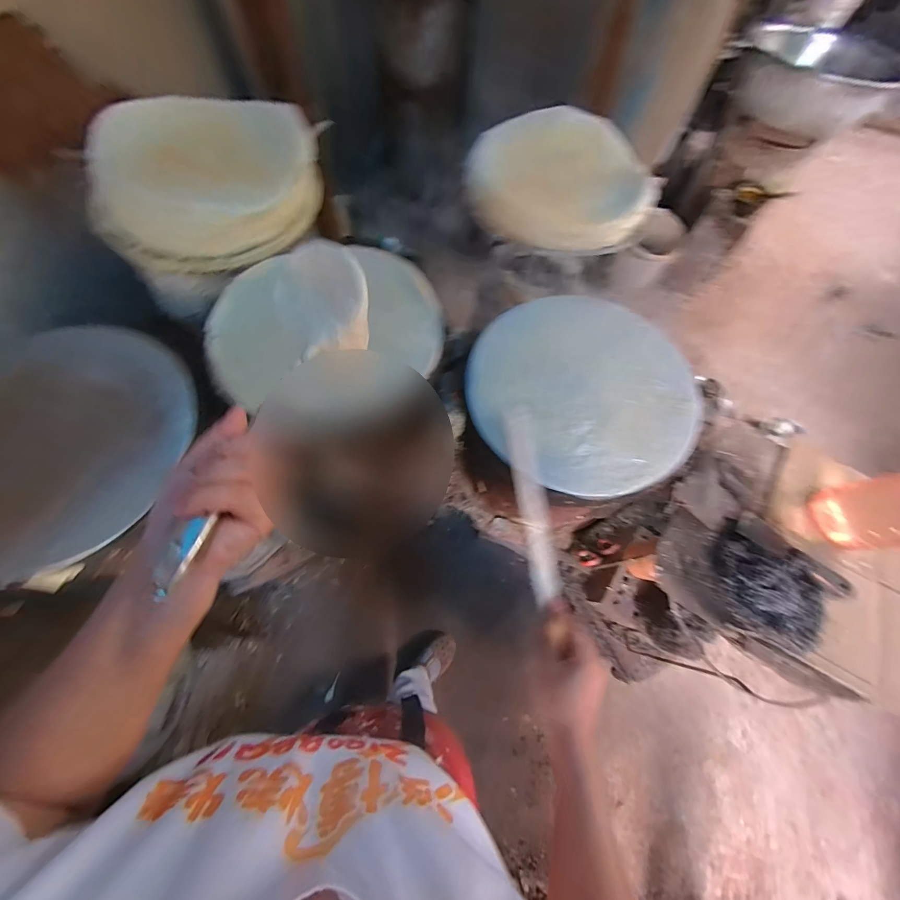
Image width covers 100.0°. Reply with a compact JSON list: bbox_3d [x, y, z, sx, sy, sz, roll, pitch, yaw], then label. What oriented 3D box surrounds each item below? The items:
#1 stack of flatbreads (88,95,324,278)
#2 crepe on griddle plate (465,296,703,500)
[{"bbox_3d":[-0.443,-0.499,0.713,0.388,0.110,0.345,-11,83,-13],"label":"stack of flatbreads"},{"bbox_3d":[0.218,-0.105,0.623,0.364,0.015,0.361,1,67,-2],"label":"crepe on griddle plate"}]

